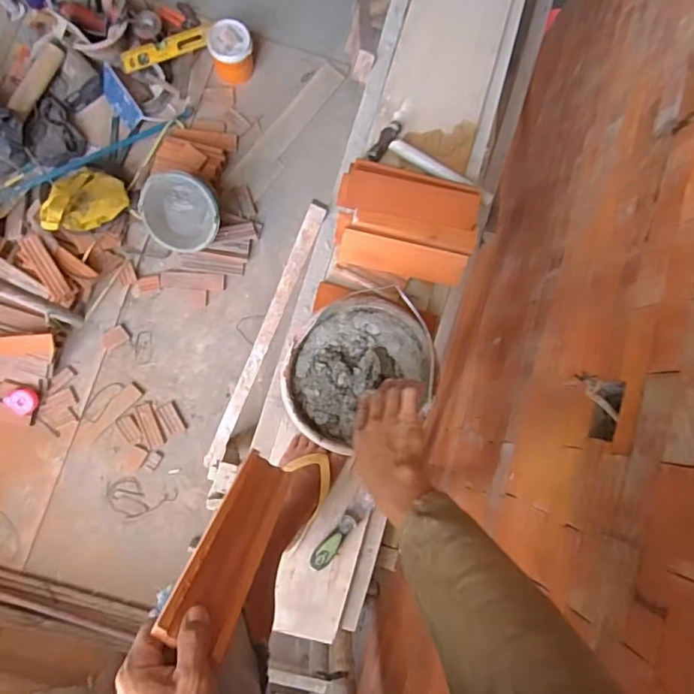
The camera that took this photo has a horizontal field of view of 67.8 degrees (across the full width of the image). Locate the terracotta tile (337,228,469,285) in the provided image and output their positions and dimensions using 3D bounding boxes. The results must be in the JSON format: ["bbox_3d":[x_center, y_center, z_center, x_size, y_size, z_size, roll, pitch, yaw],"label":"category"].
[{"bbox_3d":[0.101,-0.163,0.942,0.226,0.013,0.066,10,106,2],"label":"terracotta tile"}]

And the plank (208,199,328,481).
[{"bbox_3d":[-0.219,0.034,1.232,0.045,0.052,0.831,23,123,-8],"label":"plank"}]

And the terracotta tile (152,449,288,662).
[{"bbox_3d":[-0.108,0.188,0.518,0.062,0.222,0.017,34,117,-7],"label":"terracotta tile"}]

